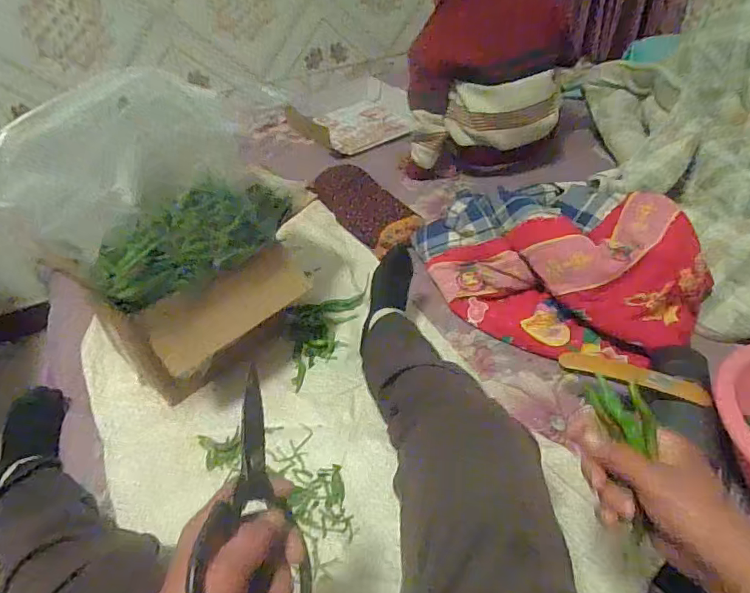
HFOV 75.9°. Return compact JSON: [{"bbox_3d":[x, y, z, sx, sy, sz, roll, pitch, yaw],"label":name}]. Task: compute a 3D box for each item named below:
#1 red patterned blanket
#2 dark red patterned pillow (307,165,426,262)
[{"bbox_3d":[0.284,-0.050,0.787,0.440,0.149,0.273,5,43,10],"label":"red patterned blanket"},{"bbox_3d":[-0.023,-0.200,1.055,0.132,0.049,0.316,-23,45,-19],"label":"dark red patterned pillow"}]

